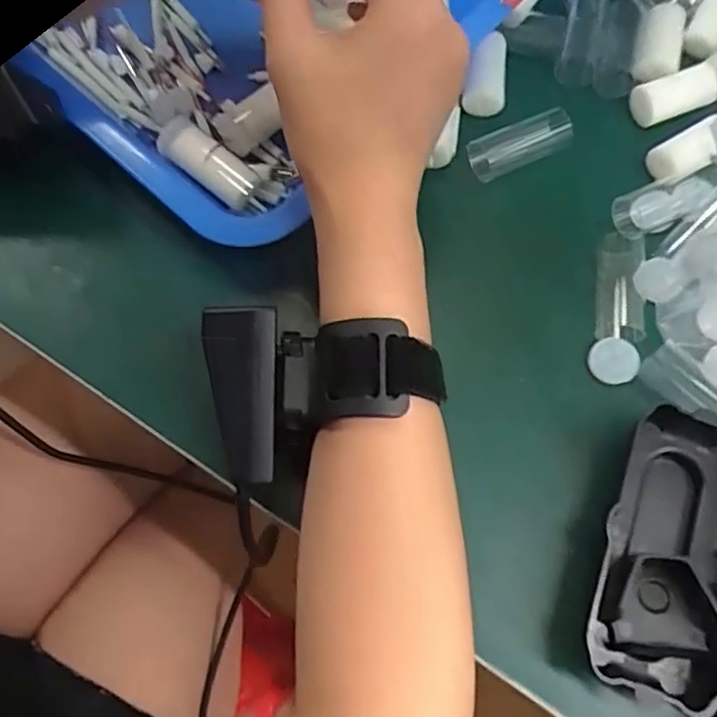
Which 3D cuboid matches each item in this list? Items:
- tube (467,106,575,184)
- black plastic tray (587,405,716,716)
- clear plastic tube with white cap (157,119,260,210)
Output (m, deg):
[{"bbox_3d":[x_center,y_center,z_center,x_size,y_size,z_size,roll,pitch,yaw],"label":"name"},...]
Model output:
[{"bbox_3d":[0.083,-0.108,0.341,0.053,0.016,0.019,-20,72,-8],"label":"tube"},{"bbox_3d":[0.125,0.076,0.269,0.053,0.018,0.109,15,71,4],"label":"black plastic tray"},{"bbox_3d":[-0.072,-0.093,0.318,0.052,0.016,0.021,37,74,11],"label":"clear plastic tube with white cap"}]

